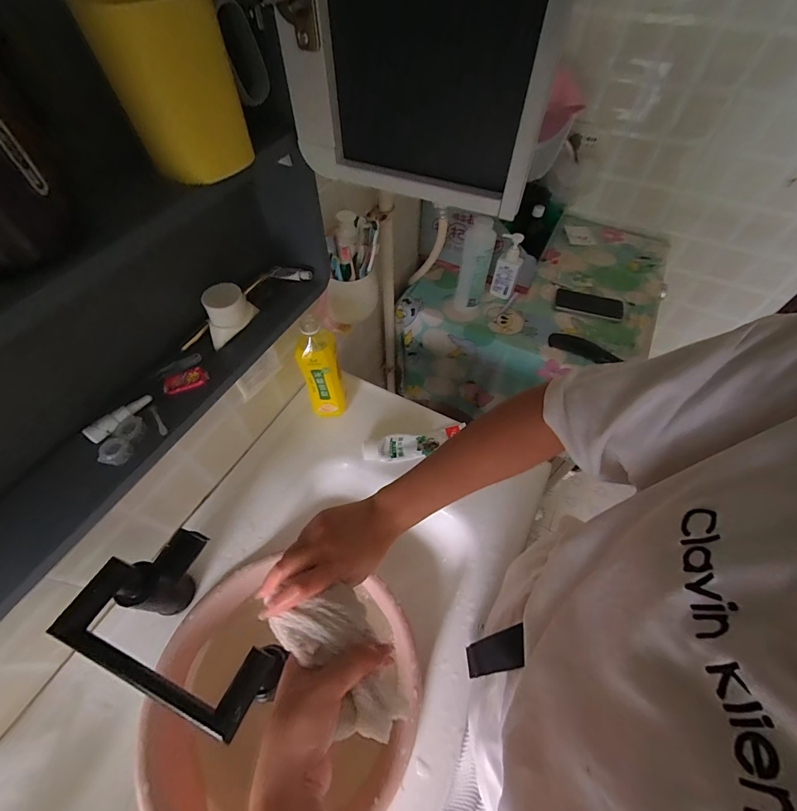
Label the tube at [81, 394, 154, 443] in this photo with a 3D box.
[{"bbox_3d":[-0.270,0.009,0.351,0.011,0.013,0.061,28,61,18],"label":"tube"}]

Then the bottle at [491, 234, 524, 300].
[{"bbox_3d":[0.258,-0.330,0.851,0.055,0.152,0.042,15,50,10],"label":"bottle"}]

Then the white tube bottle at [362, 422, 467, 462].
[{"bbox_3d":[0.030,0.067,0.636,0.180,0.033,0.046,-15,57,-10],"label":"white tube bottle"}]

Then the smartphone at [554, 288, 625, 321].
[{"bbox_3d":[0.468,-0.251,0.887,0.157,0.012,0.083,18,58,12],"label":"smartphone"}]

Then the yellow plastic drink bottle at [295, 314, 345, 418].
[{"bbox_3d":[-0.127,-0.060,0.597,0.061,0.191,0.055,-10,57,-6],"label":"yellow plastic drink bottle"}]

